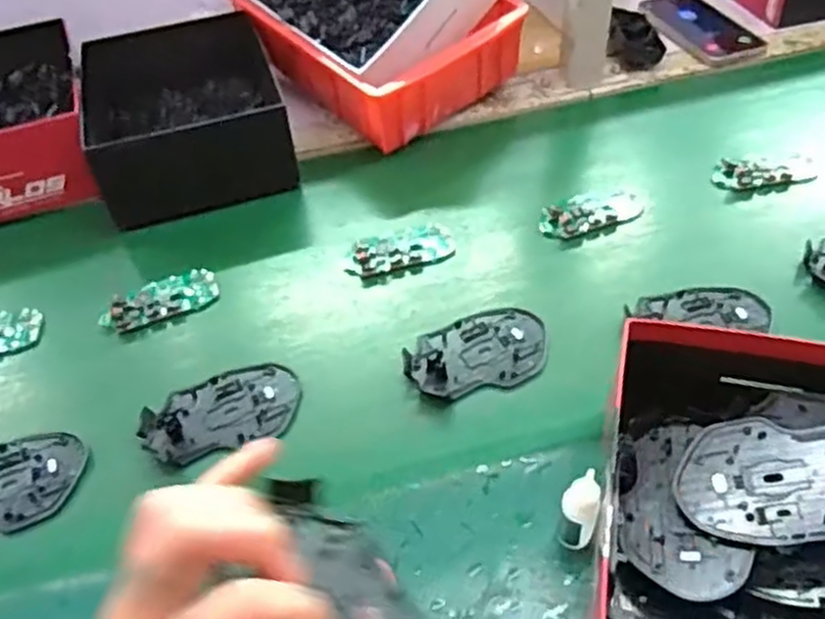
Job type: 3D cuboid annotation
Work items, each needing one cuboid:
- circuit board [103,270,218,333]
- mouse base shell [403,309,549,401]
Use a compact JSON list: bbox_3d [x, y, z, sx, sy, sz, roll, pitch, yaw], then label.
[{"bbox_3d":[-0.217,-0.010,0.635,0.096,0.009,0.046,-23,57,-13],"label":"circuit board"},{"bbox_3d":[0.053,0.037,0.580,0.112,0.018,0.075,-23,57,-14],"label":"mouse base shell"}]

